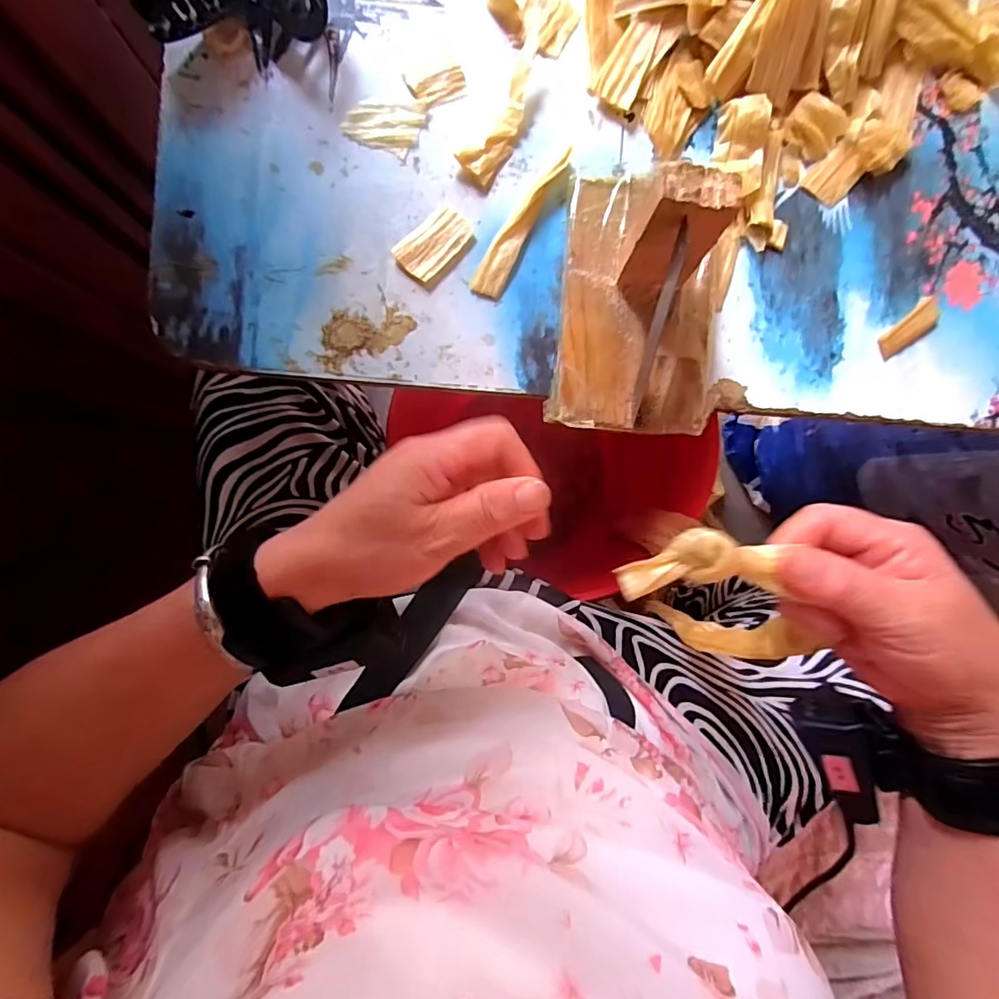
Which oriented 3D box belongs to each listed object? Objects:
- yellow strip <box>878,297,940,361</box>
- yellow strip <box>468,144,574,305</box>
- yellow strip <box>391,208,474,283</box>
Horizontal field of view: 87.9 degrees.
[{"bbox_3d":[0.264,-0.109,0.332,0.048,0.006,0.018,-42,93,-3],"label":"yellow strip"},{"bbox_3d":[0.012,-0.163,0.306,0.018,0.011,0.092,28,89,-4],"label":"yellow strip"},{"bbox_3d":[-0.039,-0.151,0.306,0.046,0.004,0.026,-45,93,-3],"label":"yellow strip"}]

